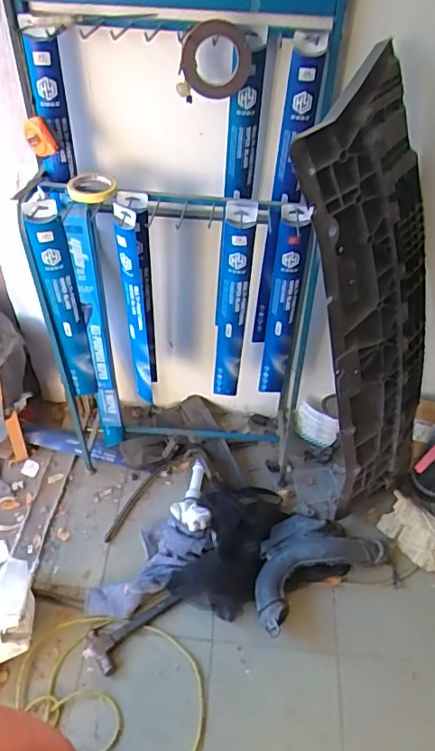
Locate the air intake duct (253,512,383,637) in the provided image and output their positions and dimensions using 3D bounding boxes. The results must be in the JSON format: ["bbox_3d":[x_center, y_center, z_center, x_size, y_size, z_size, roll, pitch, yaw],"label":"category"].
[{"bbox_3d":[0.232,0.470,1.375,0.390,0.113,0.211,-24,52,-24],"label":"air intake duct"}]

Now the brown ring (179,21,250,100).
[{"bbox_3d":[-0.006,-0.584,0.989,0.125,0.120,0.045,-11,48,-11],"label":"brown ring"}]

